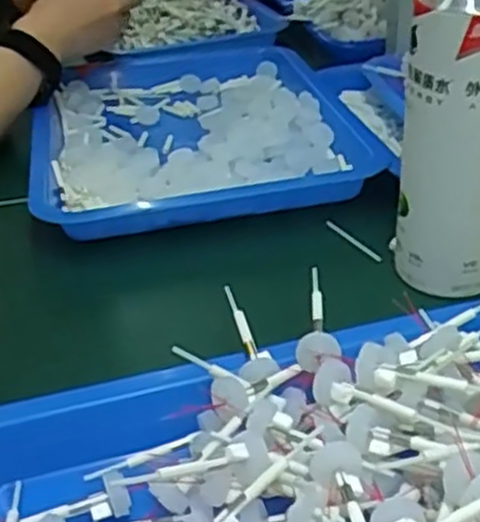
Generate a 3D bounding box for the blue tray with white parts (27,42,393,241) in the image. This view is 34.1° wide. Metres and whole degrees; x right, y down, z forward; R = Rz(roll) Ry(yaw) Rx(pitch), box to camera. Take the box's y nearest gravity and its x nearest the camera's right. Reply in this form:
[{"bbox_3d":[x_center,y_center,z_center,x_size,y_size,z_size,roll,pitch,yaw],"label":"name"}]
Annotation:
[{"bbox_3d":[-0.044,-0.120,0.700,0.280,0.039,0.344,-10,33,-10],"label":"blue tray with white parts"}]

